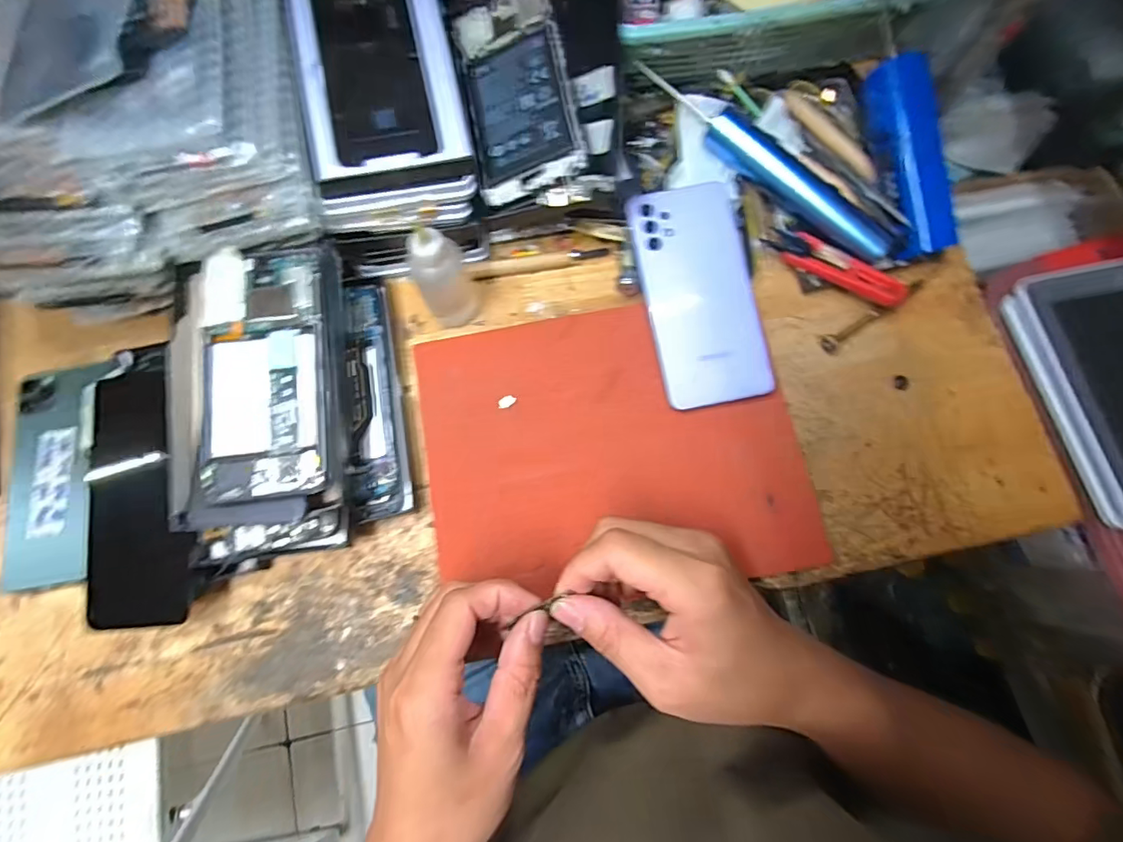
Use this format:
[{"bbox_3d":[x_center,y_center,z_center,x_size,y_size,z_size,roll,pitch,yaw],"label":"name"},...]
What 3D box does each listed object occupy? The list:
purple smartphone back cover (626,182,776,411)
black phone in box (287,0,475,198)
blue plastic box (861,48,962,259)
[{"bbox_3d":[0.097,-0.089,0.359,0.074,0.005,0.155,-12,85,1],"label":"purple smartphone back cover"},{"bbox_3d":[-0.120,-0.233,0.335,0.096,0.017,0.164,-12,77,-2],"label":"black phone in box"},{"bbox_3d":[0.243,-0.183,0.357,0.030,0.036,0.131,-16,92,-3],"label":"blue plastic box"}]

